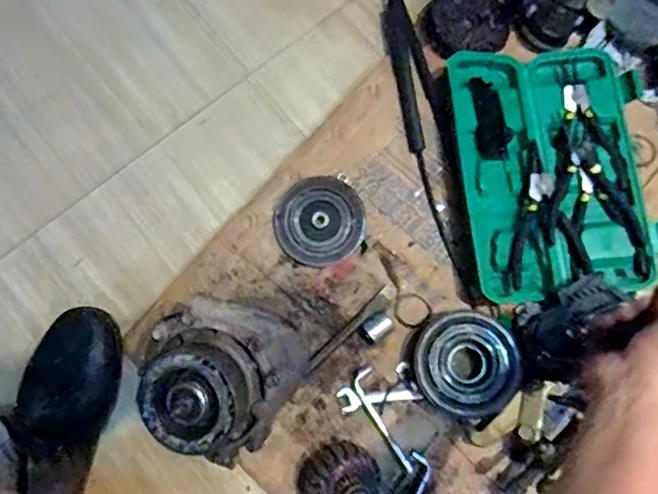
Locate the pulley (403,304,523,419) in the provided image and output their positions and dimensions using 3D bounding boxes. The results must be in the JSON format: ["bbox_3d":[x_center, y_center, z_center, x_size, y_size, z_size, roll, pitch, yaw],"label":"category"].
[{"bbox_3d":[0.147,0.127,0.639,0.108,0.045,0.114,-43,81,-7],"label":"pulley"}]

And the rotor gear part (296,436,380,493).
[{"bbox_3d":[0.012,0.244,0.614,0.078,0.058,0.075,0,79,2],"label":"rotor gear part"}]

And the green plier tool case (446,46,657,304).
[{"bbox_3d":[0.263,-0.092,0.687,0.224,0.032,0.302,-4,79,-1],"label":"green plier tool case"}]

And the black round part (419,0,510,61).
[{"bbox_3d":[0.171,-0.278,0.732,0.103,0.019,0.099,-44,81,-7],"label":"black round part"}]

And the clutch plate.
[{"bbox_3d":[-0.010,-0.030,0.689,0.106,0.016,0.099,0,79,2],"label":"clutch plate"}]

